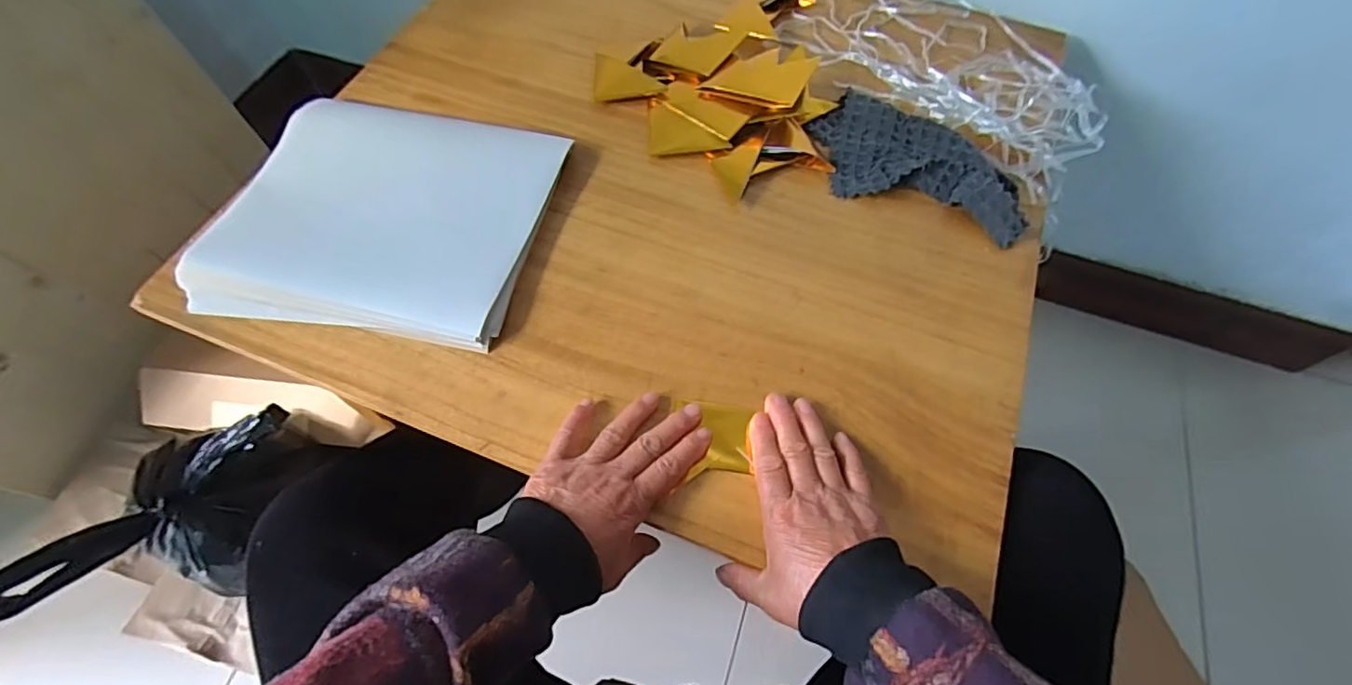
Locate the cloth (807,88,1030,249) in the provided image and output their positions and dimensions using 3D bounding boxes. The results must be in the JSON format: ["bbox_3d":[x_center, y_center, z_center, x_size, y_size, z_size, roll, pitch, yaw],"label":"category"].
[{"bbox_3d":[0.218,-0.157,0.534,0.205,0.026,0.108,35,67,16],"label":"cloth"}]

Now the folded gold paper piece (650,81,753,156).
[{"bbox_3d":[0.021,-0.218,0.567,0.091,0.019,0.082,3,63,1],"label":"folded gold paper piece"}]

